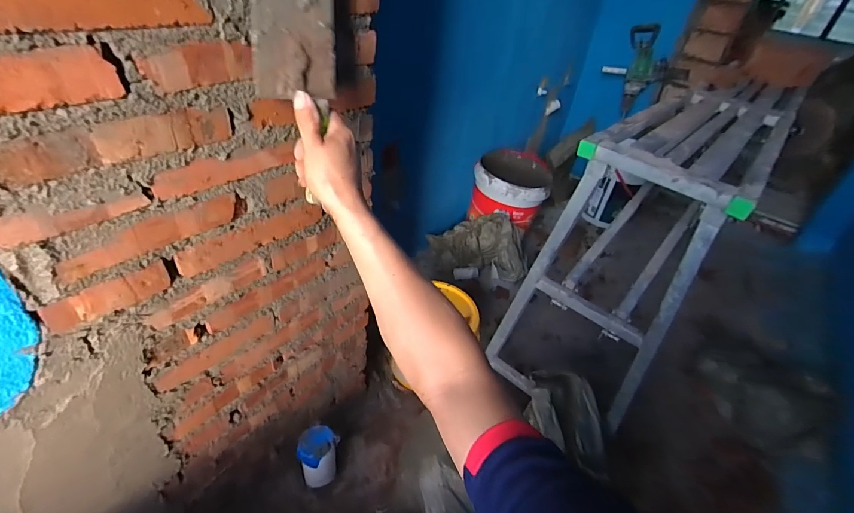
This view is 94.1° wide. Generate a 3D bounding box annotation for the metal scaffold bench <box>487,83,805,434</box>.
[{"bbox_3d":[0.638,-0.073,1.146,0.341,0.662,0.954,32,44,28],"label":"metal scaffold bench"}]

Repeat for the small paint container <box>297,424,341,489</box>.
[{"bbox_3d":[-0.249,0.462,0.914,0.089,0.135,0.078,2,39,-8],"label":"small paint container"}]

